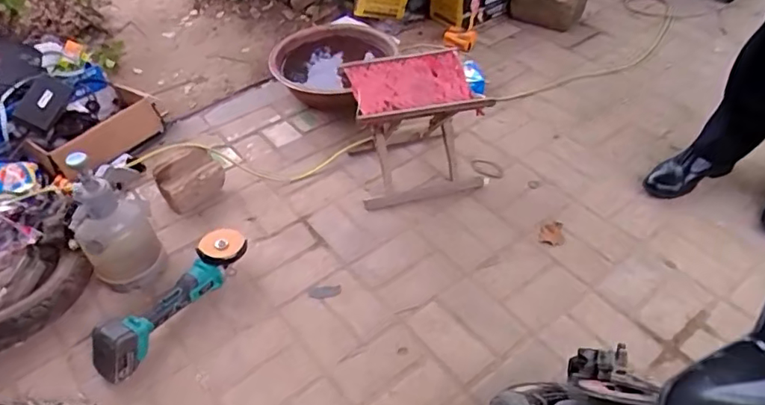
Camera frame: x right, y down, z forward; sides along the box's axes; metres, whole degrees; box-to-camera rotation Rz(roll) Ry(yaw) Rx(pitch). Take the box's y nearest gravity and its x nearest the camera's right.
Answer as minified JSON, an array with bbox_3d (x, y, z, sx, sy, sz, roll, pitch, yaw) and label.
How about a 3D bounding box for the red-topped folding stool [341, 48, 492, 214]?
[{"bbox_3d":[0.082,-0.180,1.309,0.294,0.292,0.210,-13,48,-7],"label":"red-topped folding stool"}]

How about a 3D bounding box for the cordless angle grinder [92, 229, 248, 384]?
[{"bbox_3d":[-0.430,0.188,1.104,0.094,0.095,0.368,25,53,23],"label":"cordless angle grinder"}]

